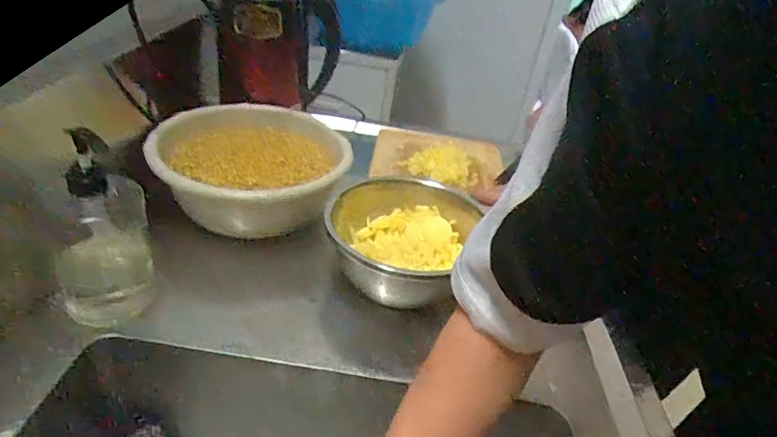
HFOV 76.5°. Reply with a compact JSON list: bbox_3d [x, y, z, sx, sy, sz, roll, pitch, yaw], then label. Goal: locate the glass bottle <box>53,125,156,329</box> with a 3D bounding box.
[{"bbox_3d":[-0.300,0.011,0.507,0.094,0.190,0.095,-13,39,-28],"label":"glass bottle"}]

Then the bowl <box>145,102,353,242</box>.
[{"bbox_3d":[-0.190,-0.066,0.726,0.273,0.115,0.256,5,34,-4],"label":"bowl"}]

